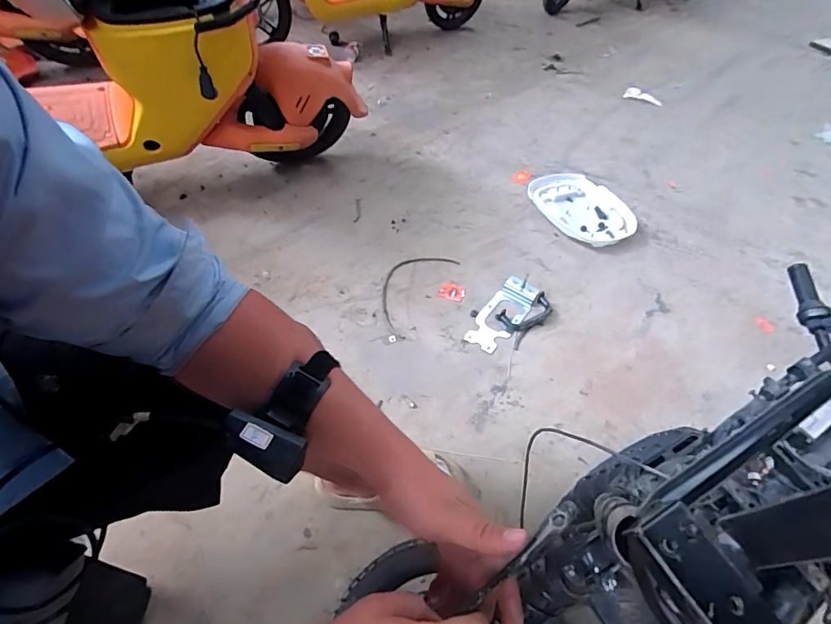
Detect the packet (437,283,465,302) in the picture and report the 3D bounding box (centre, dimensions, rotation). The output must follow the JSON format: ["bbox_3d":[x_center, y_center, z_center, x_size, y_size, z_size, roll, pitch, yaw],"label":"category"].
[{"bbox_3d":[0.100,-0.056,1.274,0.071,0.005,0.063,11,49,7],"label":"packet"}]

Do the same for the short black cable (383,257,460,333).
[{"bbox_3d":[-0.020,-0.081,1.278,0.141,0.010,0.325,32,54,16],"label":"short black cable"}]

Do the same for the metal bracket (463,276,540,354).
[{"bbox_3d":[0.232,0.002,1.226,0.106,0.028,0.259,30,54,21],"label":"metal bracket"}]

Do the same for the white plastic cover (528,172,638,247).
[{"bbox_3d":[0.559,-0.355,1.538,0.280,0.046,0.371,-16,52,-16],"label":"white plastic cover"}]

